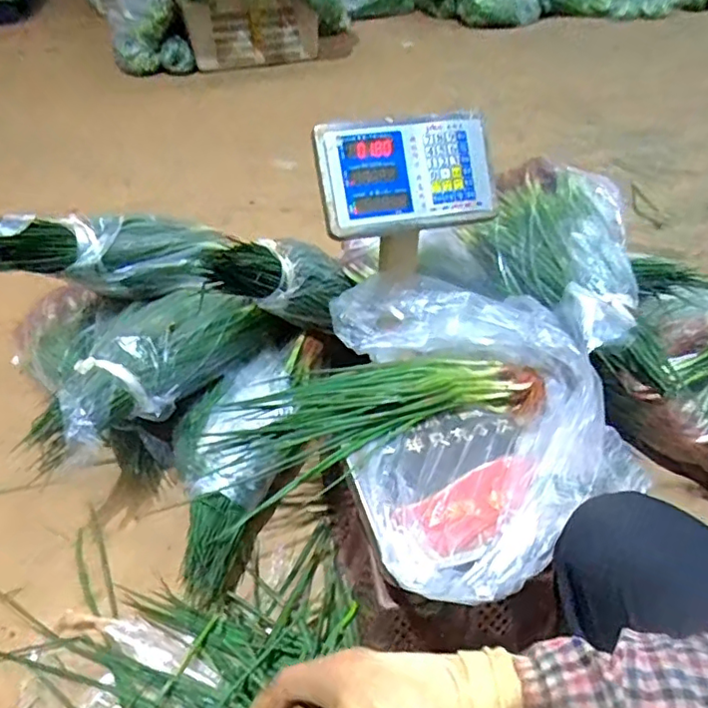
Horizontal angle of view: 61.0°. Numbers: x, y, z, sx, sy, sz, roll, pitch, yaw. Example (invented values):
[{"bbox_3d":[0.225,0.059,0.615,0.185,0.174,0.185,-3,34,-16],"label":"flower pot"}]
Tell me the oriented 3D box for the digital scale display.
[{"bbox_3d":[0.073,-0.245,0.816,0.245,0.150,0.038,-10,2,-13],"label":"digital scale display"}]

